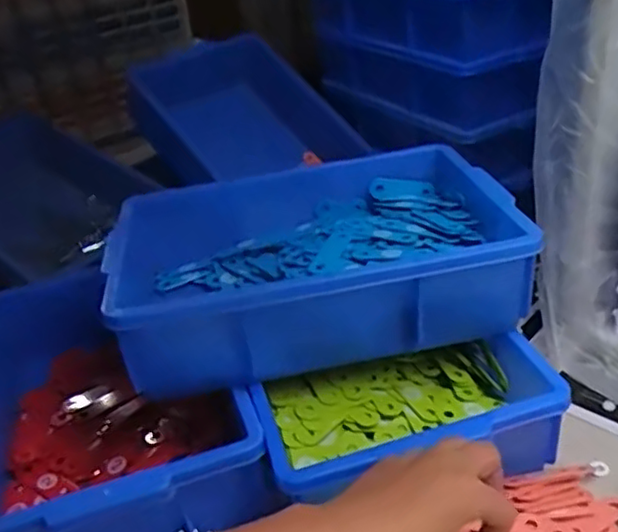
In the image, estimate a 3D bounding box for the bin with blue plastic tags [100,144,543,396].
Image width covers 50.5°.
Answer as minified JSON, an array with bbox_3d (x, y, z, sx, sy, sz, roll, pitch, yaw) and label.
[{"bbox_3d":[-0.005,-0.012,0.650,0.358,0.094,0.260,-10,30,-6],"label":"bin with blue plastic tags"}]

